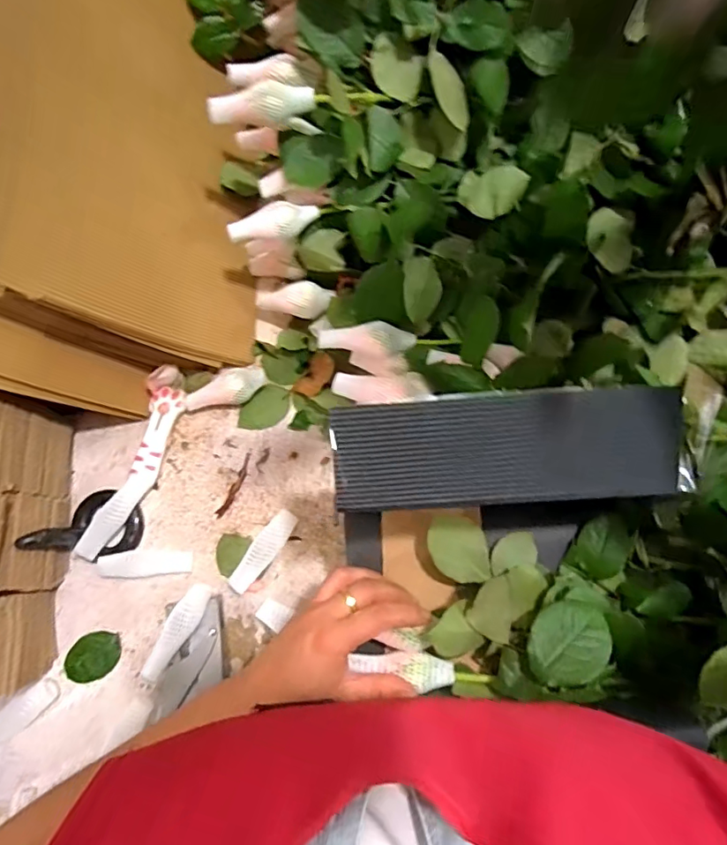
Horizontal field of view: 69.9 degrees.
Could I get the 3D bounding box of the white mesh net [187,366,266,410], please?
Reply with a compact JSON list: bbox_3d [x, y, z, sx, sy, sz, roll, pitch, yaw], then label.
[{"bbox_3d":[-0.140,-0.033,0.533,0.085,0.035,0.037,-21,80,8],"label":"white mesh net"}]

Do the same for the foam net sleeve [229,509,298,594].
[{"bbox_3d":[-0.098,0.125,0.507,0.026,0.010,0.088,35,80,6],"label":"foam net sleeve"}]

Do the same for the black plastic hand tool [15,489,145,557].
[{"bbox_3d":[-0.254,0.092,0.481,0.071,0.071,0.061,11,79,1],"label":"black plastic hand tool"}]

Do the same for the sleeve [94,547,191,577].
[{"bbox_3d":[-0.211,0.136,0.506,0.086,0.012,0.026,-4,79,-2],"label":"sleeve"}]

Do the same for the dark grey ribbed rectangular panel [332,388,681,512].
[{"bbox_3d":[0.088,0.018,0.316,0.207,0.010,0.069,-4,101,1],"label":"dark grey ribbed rectangular panel"}]

